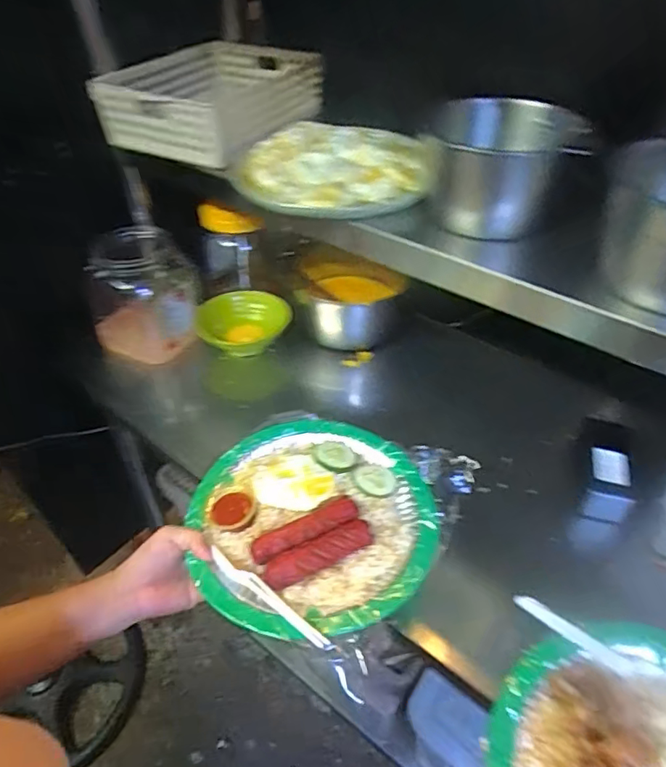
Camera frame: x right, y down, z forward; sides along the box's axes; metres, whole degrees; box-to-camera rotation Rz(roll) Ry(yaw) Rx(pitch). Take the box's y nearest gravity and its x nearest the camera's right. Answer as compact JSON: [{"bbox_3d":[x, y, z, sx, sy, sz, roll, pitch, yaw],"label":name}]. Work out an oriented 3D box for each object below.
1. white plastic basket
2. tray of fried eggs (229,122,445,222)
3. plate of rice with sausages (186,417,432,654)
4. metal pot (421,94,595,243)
[{"bbox_3d":[-0.154,-0.380,0.724,0.191,0.091,0.238,14,46,18],"label":"white plastic basket"},{"bbox_3d":[-0.001,-0.256,0.640,0.224,0.041,0.189,-9,43,-6],"label":"tray of fried eggs"},{"bbox_3d":[-0.020,0.136,0.562,0.245,0.026,0.240,-2,43,2],"label":"plate of rice with sausages"},{"bbox_3d":[0.178,-0.234,0.582,0.136,0.096,0.136,-2,43,2],"label":"metal pot"}]

